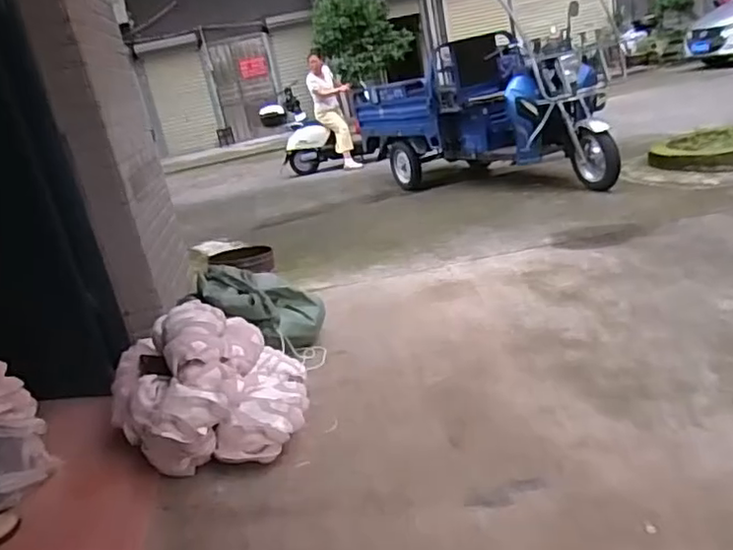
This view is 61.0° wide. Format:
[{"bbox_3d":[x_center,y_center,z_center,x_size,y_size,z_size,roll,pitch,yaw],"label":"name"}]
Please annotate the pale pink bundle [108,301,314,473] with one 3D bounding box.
[{"bbox_3d":[-0.459,0.324,1.840,0.563,0.362,0.515,-15,21,-13],"label":"pale pink bundle"}]

